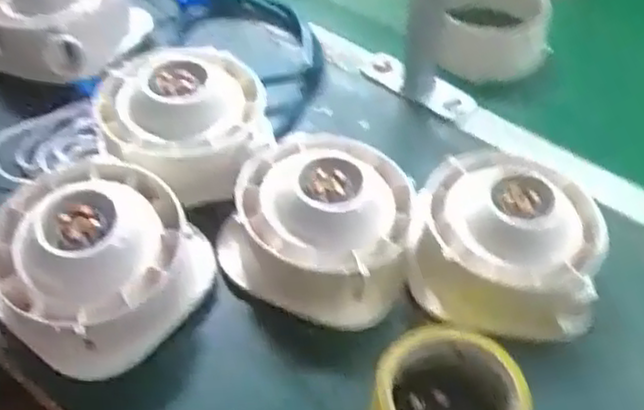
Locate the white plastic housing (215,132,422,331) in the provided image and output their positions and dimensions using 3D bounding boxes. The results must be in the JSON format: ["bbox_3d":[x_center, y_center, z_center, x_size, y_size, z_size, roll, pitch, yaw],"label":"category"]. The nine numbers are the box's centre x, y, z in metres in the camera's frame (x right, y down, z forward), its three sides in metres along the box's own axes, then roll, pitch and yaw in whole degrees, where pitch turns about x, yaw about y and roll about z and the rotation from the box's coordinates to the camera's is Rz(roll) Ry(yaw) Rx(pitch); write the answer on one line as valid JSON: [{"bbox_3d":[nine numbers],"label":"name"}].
[{"bbox_3d":[0.003,0.009,0.580,0.136,0.074,0.140,2,48,-2],"label":"white plastic housing"}]

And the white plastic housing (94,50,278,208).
[{"bbox_3d":[-0.113,-0.072,0.620,0.132,0.070,0.135,-8,49,-10],"label":"white plastic housing"}]

